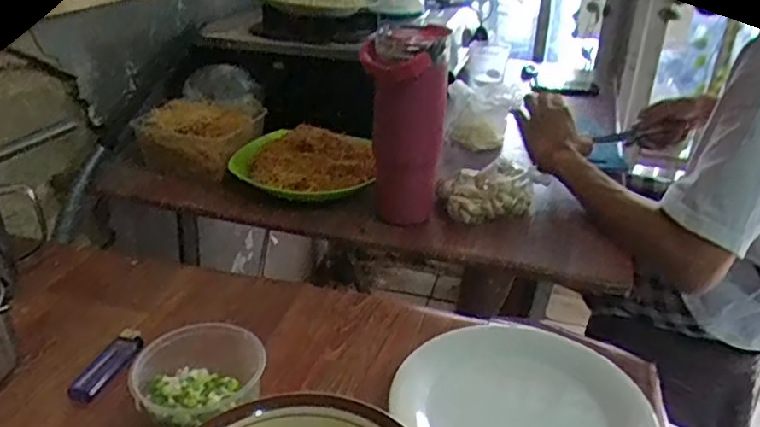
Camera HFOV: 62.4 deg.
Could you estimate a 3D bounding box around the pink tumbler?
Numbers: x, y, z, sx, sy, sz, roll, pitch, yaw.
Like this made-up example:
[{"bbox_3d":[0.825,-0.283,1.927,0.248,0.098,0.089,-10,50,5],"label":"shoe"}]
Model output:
[{"bbox_3d":[0.027,-0.099,0.776,0.100,0.246,0.080,1,28,-1],"label":"pink tumbler"}]

